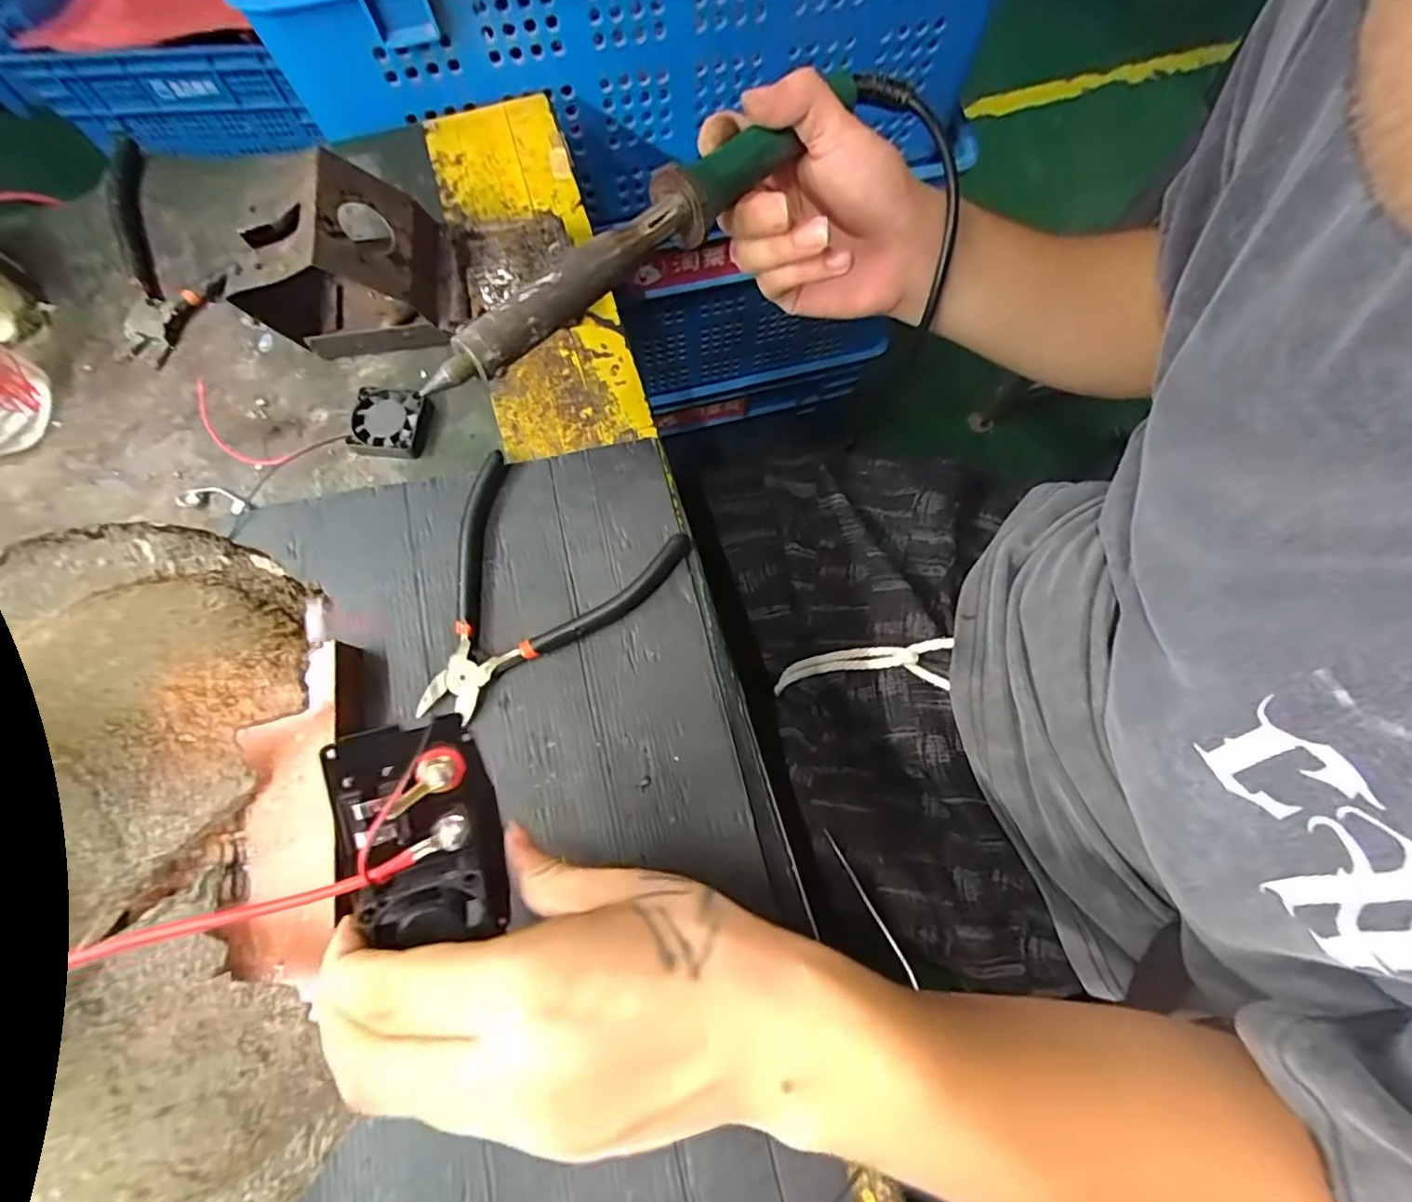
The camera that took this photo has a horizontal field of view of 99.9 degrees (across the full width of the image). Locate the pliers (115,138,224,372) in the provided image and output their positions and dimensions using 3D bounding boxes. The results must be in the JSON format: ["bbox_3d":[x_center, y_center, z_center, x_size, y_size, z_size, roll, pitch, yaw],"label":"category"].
[{"bbox_3d":[-0.356,-0.219,0.372,0.065,0.033,0.130,-33,76,-8],"label":"pliers"}]

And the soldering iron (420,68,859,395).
[{"bbox_3d":[-0.018,-0.172,0.265,0.029,0.022,0.258,41,73,11],"label":"soldering iron"}]

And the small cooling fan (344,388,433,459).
[{"bbox_3d":[-0.187,-0.105,0.352,0.042,0.011,0.039,10,75,4],"label":"small cooling fan"}]

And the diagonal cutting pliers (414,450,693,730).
[{"bbox_3d":[-0.097,0.002,0.318,0.121,0.013,0.138,26,76,8],"label":"diagonal cutting pliers"}]

